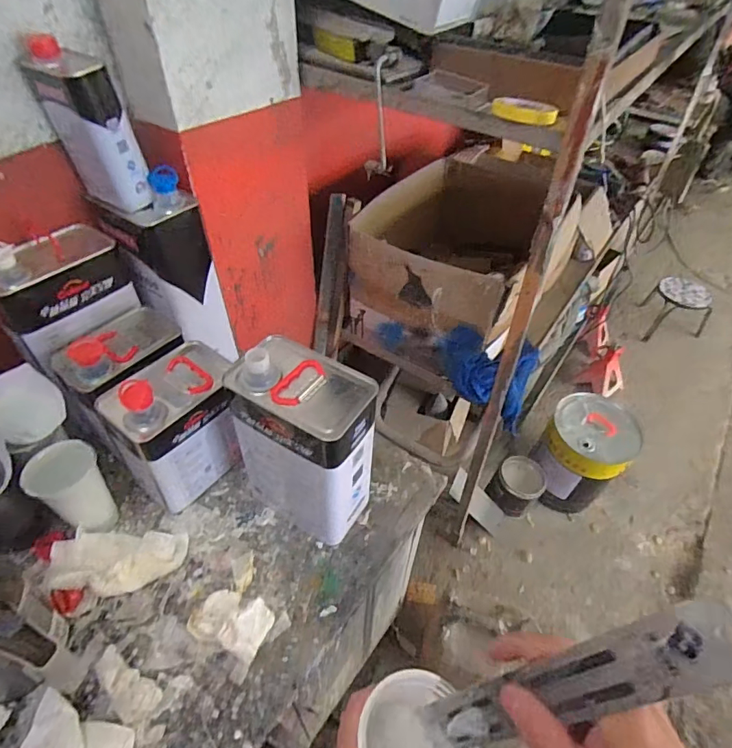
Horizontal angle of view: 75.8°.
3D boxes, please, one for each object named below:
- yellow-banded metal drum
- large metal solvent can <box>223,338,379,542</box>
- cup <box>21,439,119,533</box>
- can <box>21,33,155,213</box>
[{"bbox_3d":[0.704,0.280,1.545,0.250,0.335,0.274,1,46,-1],"label":"yellow-banded metal drum"},{"bbox_3d":[-0.079,0.095,0.638,0.165,0.260,0.118,29,52,23],"label":"large metal solvent can"},{"bbox_3d":[-0.393,0.161,0.642,0.076,0.137,0.081,1,46,-1],"label":"cup"},{"bbox_3d":[-0.374,-0.332,0.646,0.111,0.183,0.073,34,54,26],"label":"can"}]

